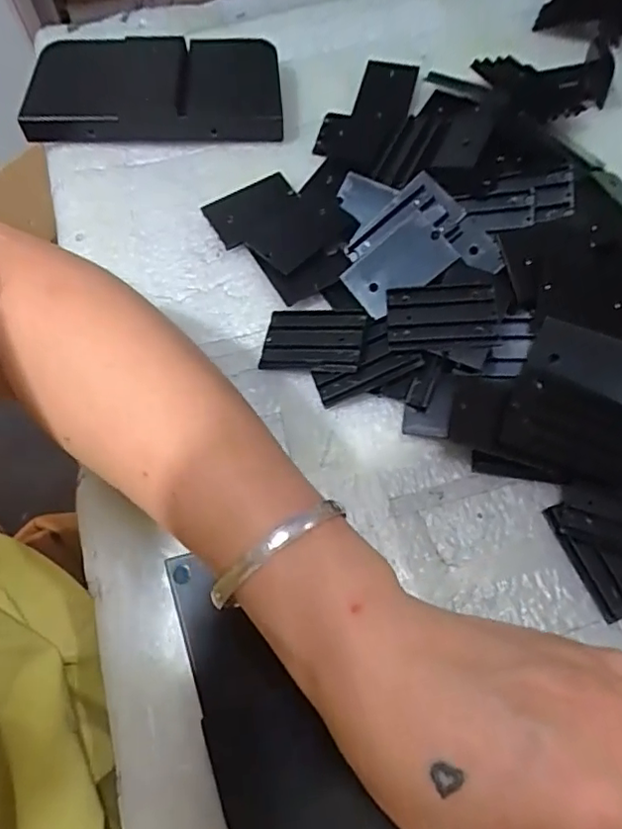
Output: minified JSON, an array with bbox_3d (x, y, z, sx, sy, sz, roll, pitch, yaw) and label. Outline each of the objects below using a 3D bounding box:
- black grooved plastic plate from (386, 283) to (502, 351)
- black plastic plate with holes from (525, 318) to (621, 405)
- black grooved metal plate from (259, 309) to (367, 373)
[{"bbox_3d":[0.067,-0.049,0.298,0.054,0.010,0.035,0,66,2],"label":"black grooved plastic plate"},{"bbox_3d":[0.136,-0.025,0.283,0.056,0.005,0.027,20,113,3],"label":"black plastic plate with holes"},{"bbox_3d":[0.001,-0.040,0.310,0.053,0.006,0.035,3,77,20],"label":"black grooved metal plate"}]

